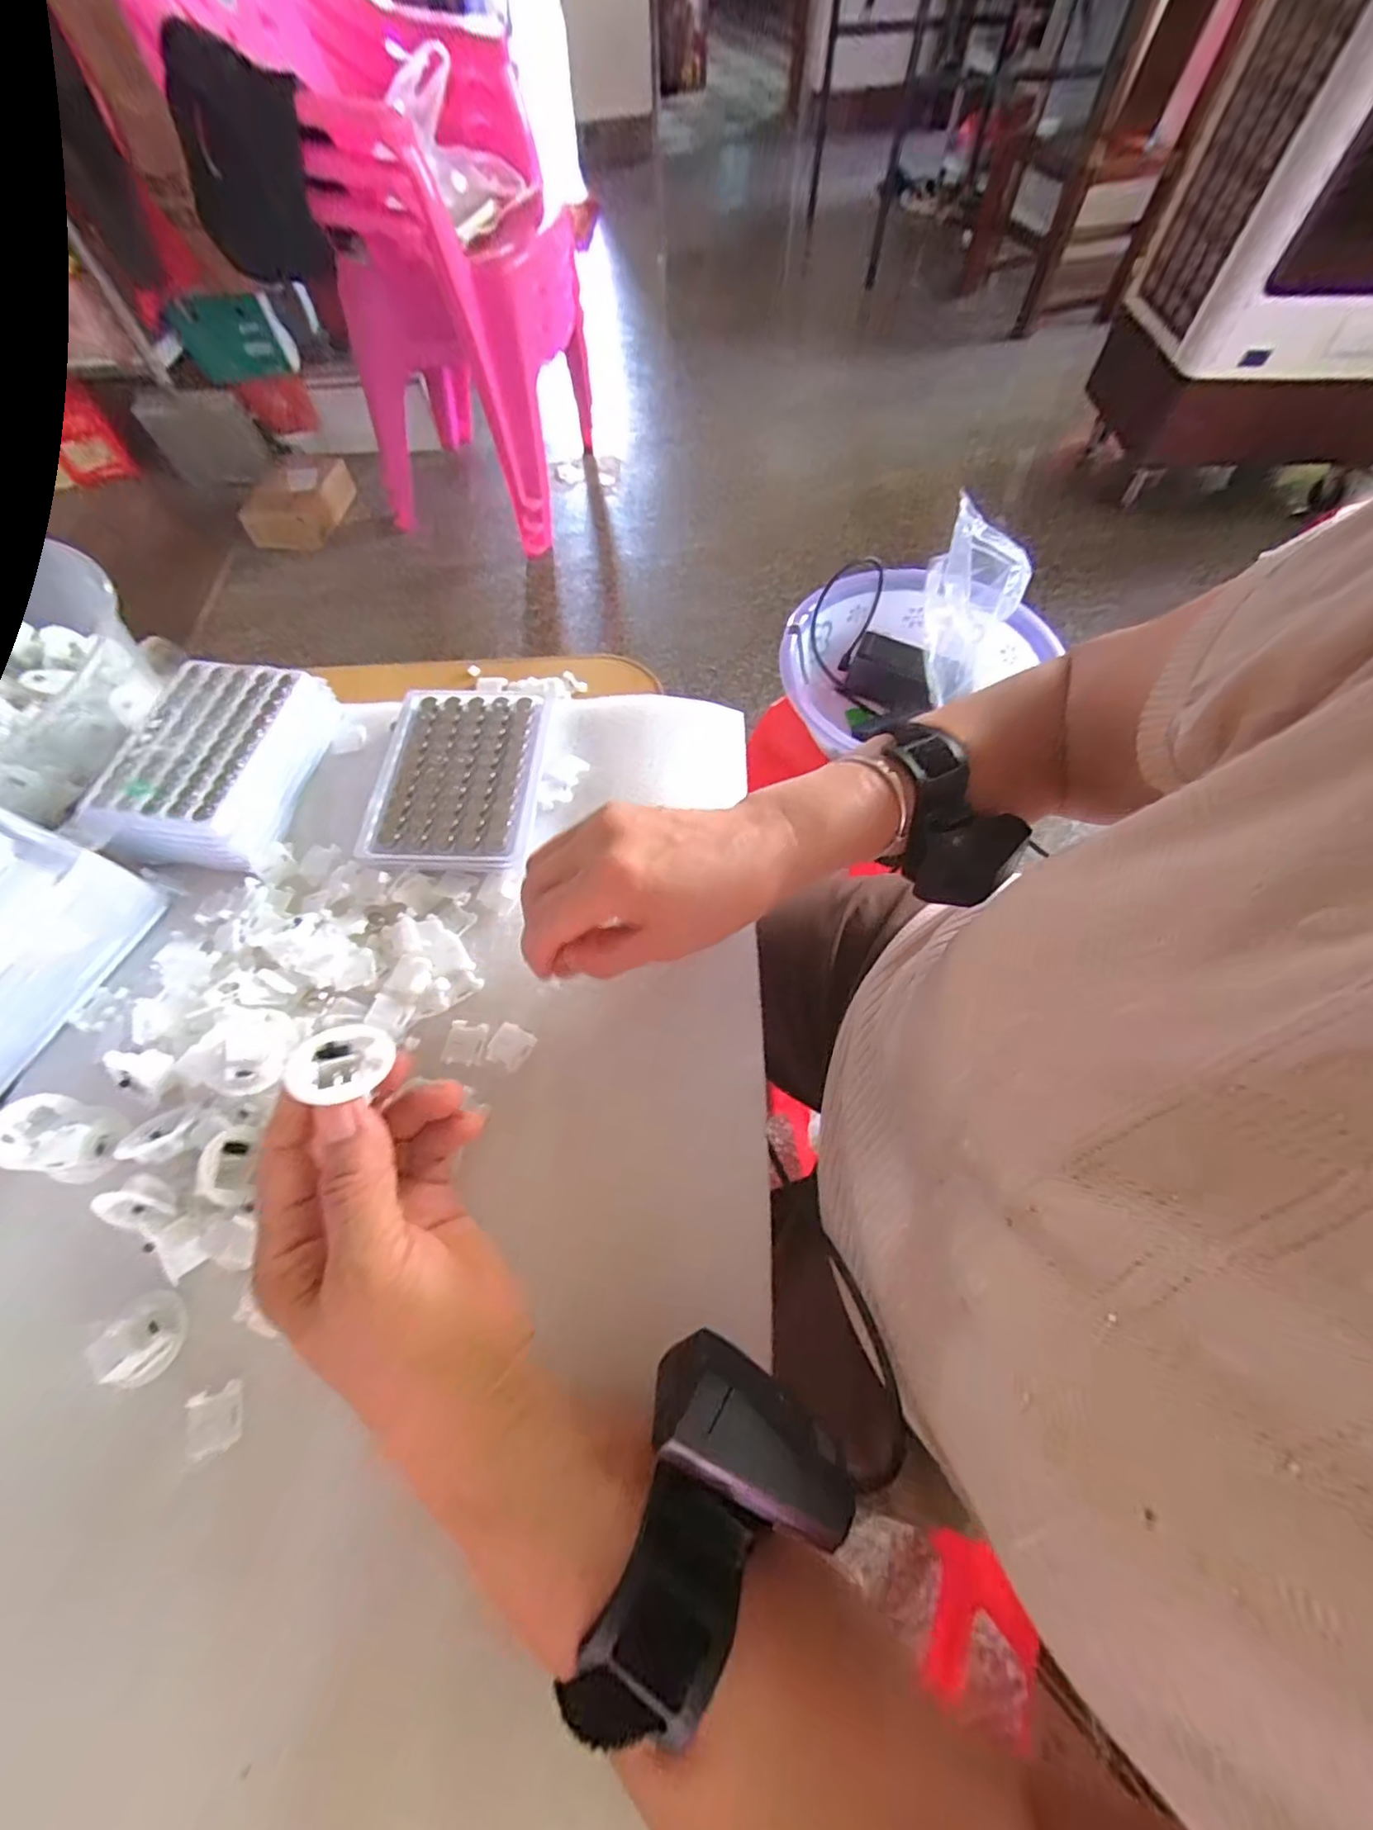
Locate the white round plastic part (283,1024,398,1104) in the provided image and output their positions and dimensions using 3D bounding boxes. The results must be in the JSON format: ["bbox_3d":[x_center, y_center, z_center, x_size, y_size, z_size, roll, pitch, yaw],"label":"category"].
[{"bbox_3d":[-0.123,0.054,0.220,0.030,0.011,0.030,8,43,-8],"label":"white round plastic part"}]

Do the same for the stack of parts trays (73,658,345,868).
[{"bbox_3d":[-0.281,-0.093,0.370,0.092,0.032,0.130,6,63,3],"label":"stack of parts trays"}]

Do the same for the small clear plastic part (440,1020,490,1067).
[{"bbox_3d":[-0.112,0.064,0.310,0.019,0.004,0.022,10,64,5],"label":"small clear plastic part"}]

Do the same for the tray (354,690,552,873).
[{"bbox_3d":[-0.140,-0.085,0.373,0.098,0.011,0.127,2,63,1],"label":"tray"}]

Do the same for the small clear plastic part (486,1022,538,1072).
[{"bbox_3d":[-0.088,0.066,0.309,0.021,0.005,0.021,26,66,12],"label":"small clear plastic part"}]

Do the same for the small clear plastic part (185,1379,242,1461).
[{"bbox_3d":[-0.187,0.200,0.244,0.017,0.004,0.022,-10,67,-24],"label":"small clear plastic part"}]

